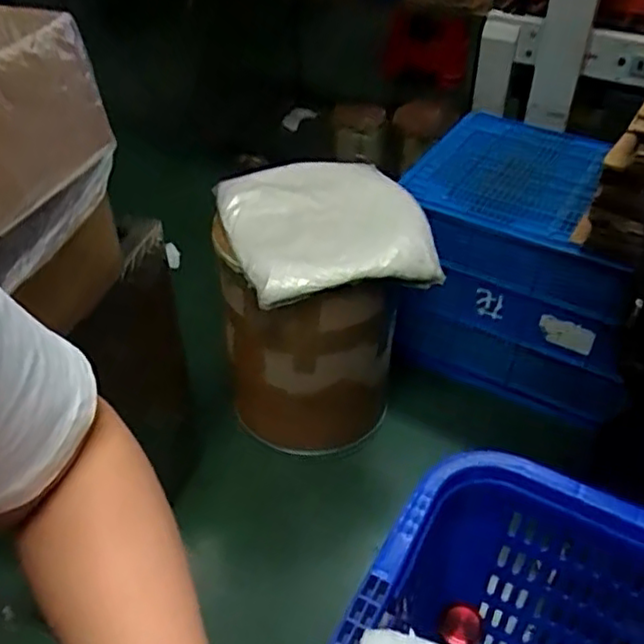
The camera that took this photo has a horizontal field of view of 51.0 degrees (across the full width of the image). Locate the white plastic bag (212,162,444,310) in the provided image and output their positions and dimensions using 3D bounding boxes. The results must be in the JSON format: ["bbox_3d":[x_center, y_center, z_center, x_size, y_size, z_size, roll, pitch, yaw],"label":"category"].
[{"bbox_3d":[0.000,-0.217,1.420,0.419,0.103,0.395,-11,43,-12],"label":"white plastic bag"}]

